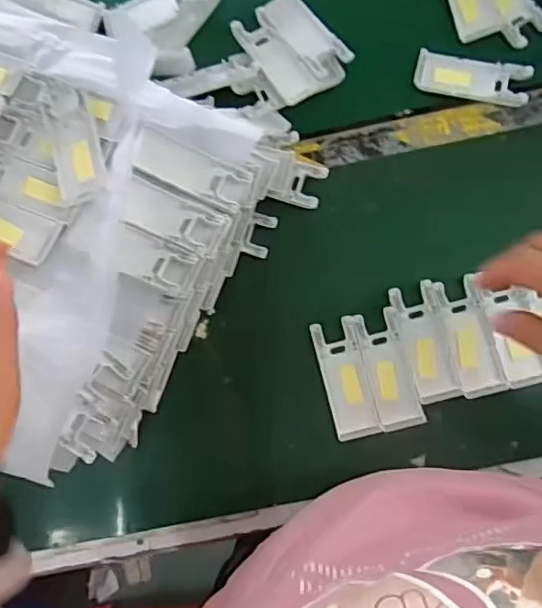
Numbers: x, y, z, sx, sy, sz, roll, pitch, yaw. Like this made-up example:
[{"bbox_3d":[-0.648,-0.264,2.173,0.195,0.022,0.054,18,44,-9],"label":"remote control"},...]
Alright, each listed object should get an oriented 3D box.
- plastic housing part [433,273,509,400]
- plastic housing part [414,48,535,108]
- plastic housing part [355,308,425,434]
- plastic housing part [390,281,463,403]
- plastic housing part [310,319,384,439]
[{"bbox_3d":[0.178,0.029,0.528,0.040,0.006,0.104,-13,81,1],"label":"plastic housing part"},{"bbox_3d":[0.191,-0.215,0.561,0.105,0.007,0.039,13,83,5],"label":"plastic housing part"},{"bbox_3d":[0.105,0.059,0.530,0.038,0.007,0.104,-14,81,1],"label":"plastic housing part"},{"bbox_3d":[0.139,0.035,0.531,0.039,0.005,0.104,-14,81,1],"label":"plastic housing part"},{"bbox_3d":[0.067,0.067,0.530,0.039,0.009,0.104,-14,81,1],"label":"plastic housing part"}]

